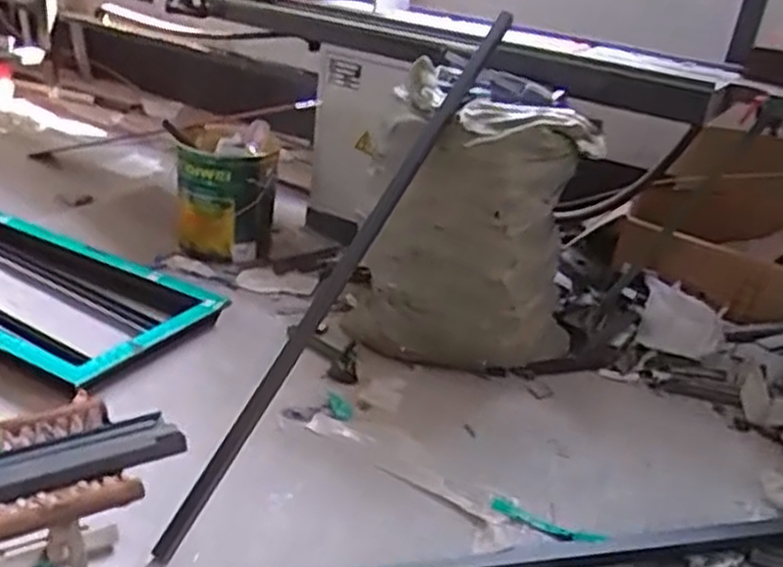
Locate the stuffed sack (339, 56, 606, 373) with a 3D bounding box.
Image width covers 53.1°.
[{"bbox_3d":[0.171,-0.114,1.797,0.527,0.610,0.315,7,26,5],"label":"stuffed sack"}]

